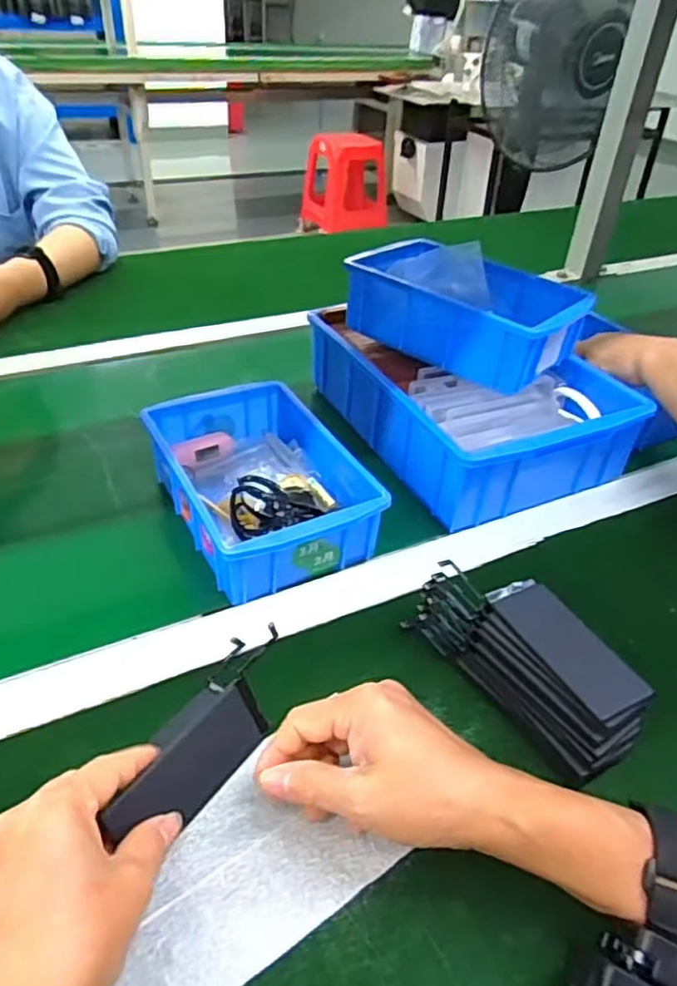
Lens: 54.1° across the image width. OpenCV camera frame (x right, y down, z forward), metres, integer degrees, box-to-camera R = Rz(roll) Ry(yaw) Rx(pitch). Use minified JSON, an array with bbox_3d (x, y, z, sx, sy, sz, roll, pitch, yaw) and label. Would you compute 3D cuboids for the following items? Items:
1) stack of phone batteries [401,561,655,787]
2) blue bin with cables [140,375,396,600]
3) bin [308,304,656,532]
[{"bbox_3d":[0.118,0.103,0.416,0.069,0.046,0.145,-19,44,-26],"label":"stack of phone batteries"},{"bbox_3d":[-0.066,-0.011,0.546,0.134,0.060,0.206,-17,43,-24],"label":"blue bin with cables"},{"bbox_3d":[0.120,-0.100,0.647,0.200,0.077,0.287,-15,42,-22],"label":"bin"}]

